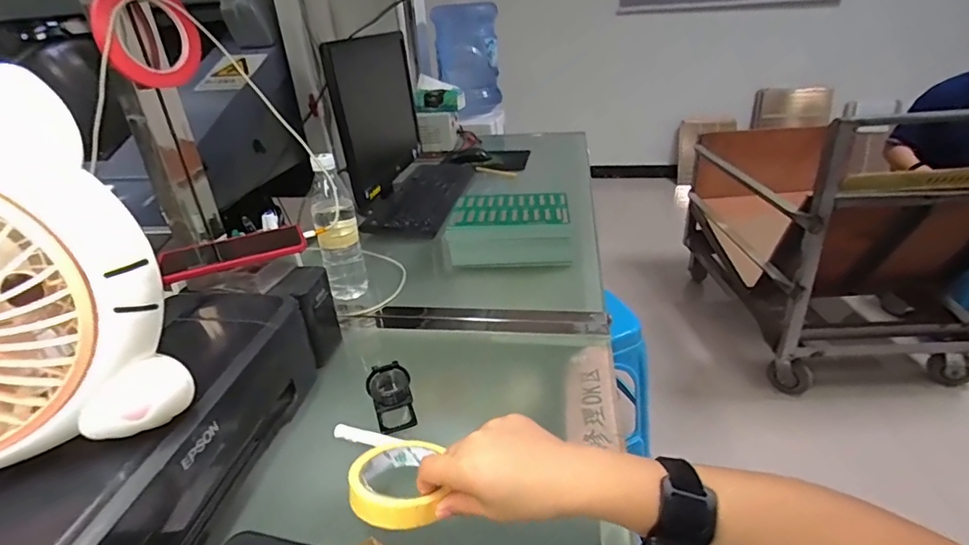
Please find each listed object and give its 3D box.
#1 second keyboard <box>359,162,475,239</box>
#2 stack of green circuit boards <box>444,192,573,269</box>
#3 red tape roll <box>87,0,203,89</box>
[{"bbox_3d":[-0.144,-0.196,1.159,0.168,0.024,0.464,1,28,8],"label":"second keyboard"},{"bbox_3d":[0.042,-0.086,0.892,0.217,0.068,0.173,-5,28,-1],"label":"stack of green circuit boards"},{"bbox_3d":[-0.401,-0.283,0.590,0.021,0.112,0.111,18,35,36],"label":"red tape roll"}]

